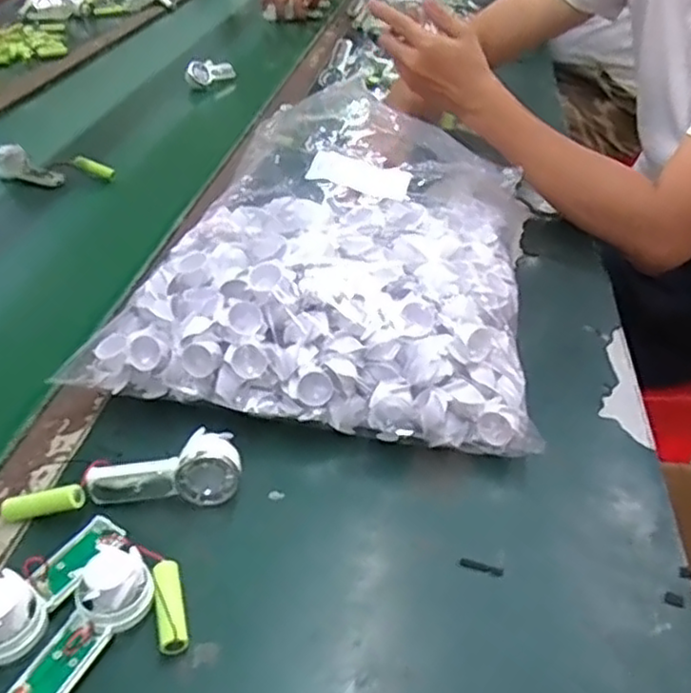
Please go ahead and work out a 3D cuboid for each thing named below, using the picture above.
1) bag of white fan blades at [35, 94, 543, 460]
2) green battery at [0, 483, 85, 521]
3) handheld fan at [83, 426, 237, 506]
[{"bbox_3d":[-0.002,-0.095,0.602,0.319,0.136,0.374,6,38,8],"label":"bag of white fan blades"},{"bbox_3d":[-0.190,0.096,0.430,0.054,0.013,0.014,-12,35,11],"label":"green battery"},{"bbox_3d":[-0.115,0.079,0.447,0.094,0.037,0.035,0,38,0],"label":"handheld fan"}]

